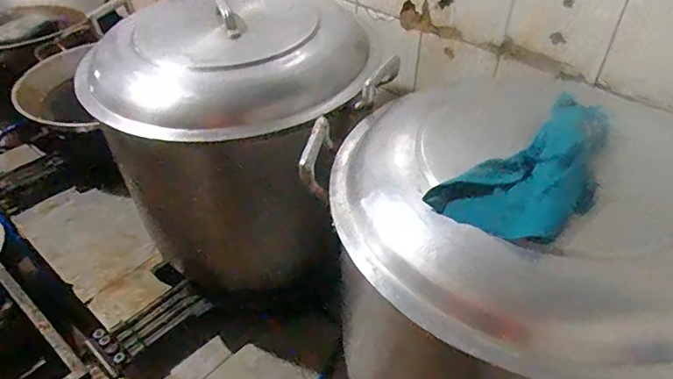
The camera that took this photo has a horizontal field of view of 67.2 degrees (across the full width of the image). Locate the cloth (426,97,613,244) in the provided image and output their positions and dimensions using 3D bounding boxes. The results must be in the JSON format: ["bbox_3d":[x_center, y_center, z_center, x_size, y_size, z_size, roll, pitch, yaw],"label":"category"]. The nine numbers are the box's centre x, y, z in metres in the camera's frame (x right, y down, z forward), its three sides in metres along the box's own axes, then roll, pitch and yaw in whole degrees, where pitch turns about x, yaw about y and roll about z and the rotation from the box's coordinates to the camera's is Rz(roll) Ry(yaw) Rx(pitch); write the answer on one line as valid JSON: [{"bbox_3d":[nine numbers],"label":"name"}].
[{"bbox_3d":[0.250,-0.018,0.608,0.260,0.032,0.124,-35,58,-15],"label":"cloth"}]

